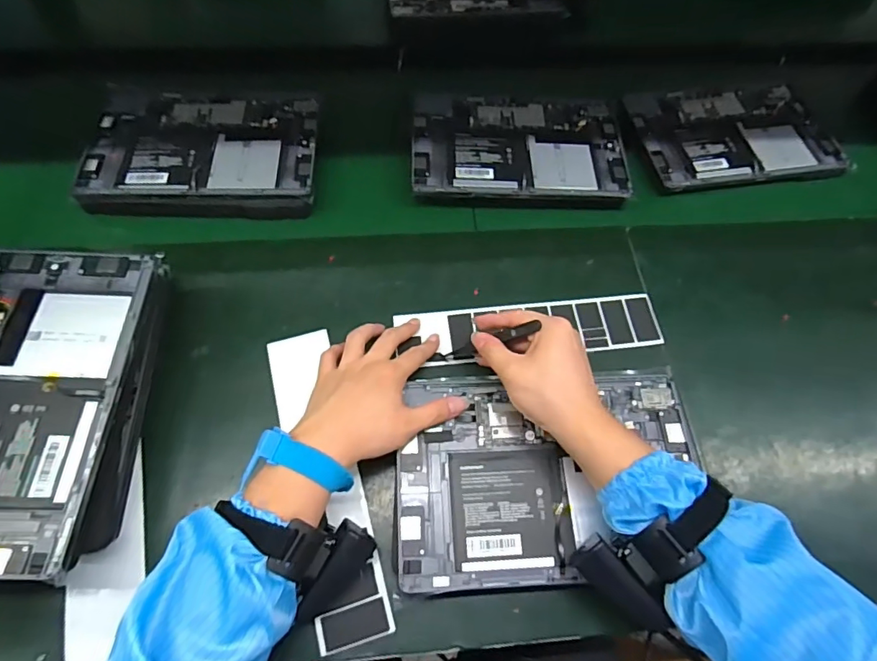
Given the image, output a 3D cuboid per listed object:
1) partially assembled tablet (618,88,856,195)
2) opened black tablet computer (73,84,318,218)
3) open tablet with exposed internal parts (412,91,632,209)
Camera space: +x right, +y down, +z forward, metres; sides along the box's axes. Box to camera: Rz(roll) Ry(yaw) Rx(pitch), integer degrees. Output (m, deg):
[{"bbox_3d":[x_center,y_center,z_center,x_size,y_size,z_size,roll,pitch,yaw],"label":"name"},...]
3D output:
[{"bbox_3d":[0.374,-0.249,0.627,0.252,0.013,0.170,-7,63,-7],"label":"partially assembled tablet"},{"bbox_3d":[-0.268,-0.209,0.578,0.252,0.026,0.173,3,62,-1],"label":"opened black tablet computer"},{"bbox_3d":[0.097,-0.219,0.595,0.249,0.018,0.172,4,62,-1],"label":"open tablet with exposed internal parts"}]

